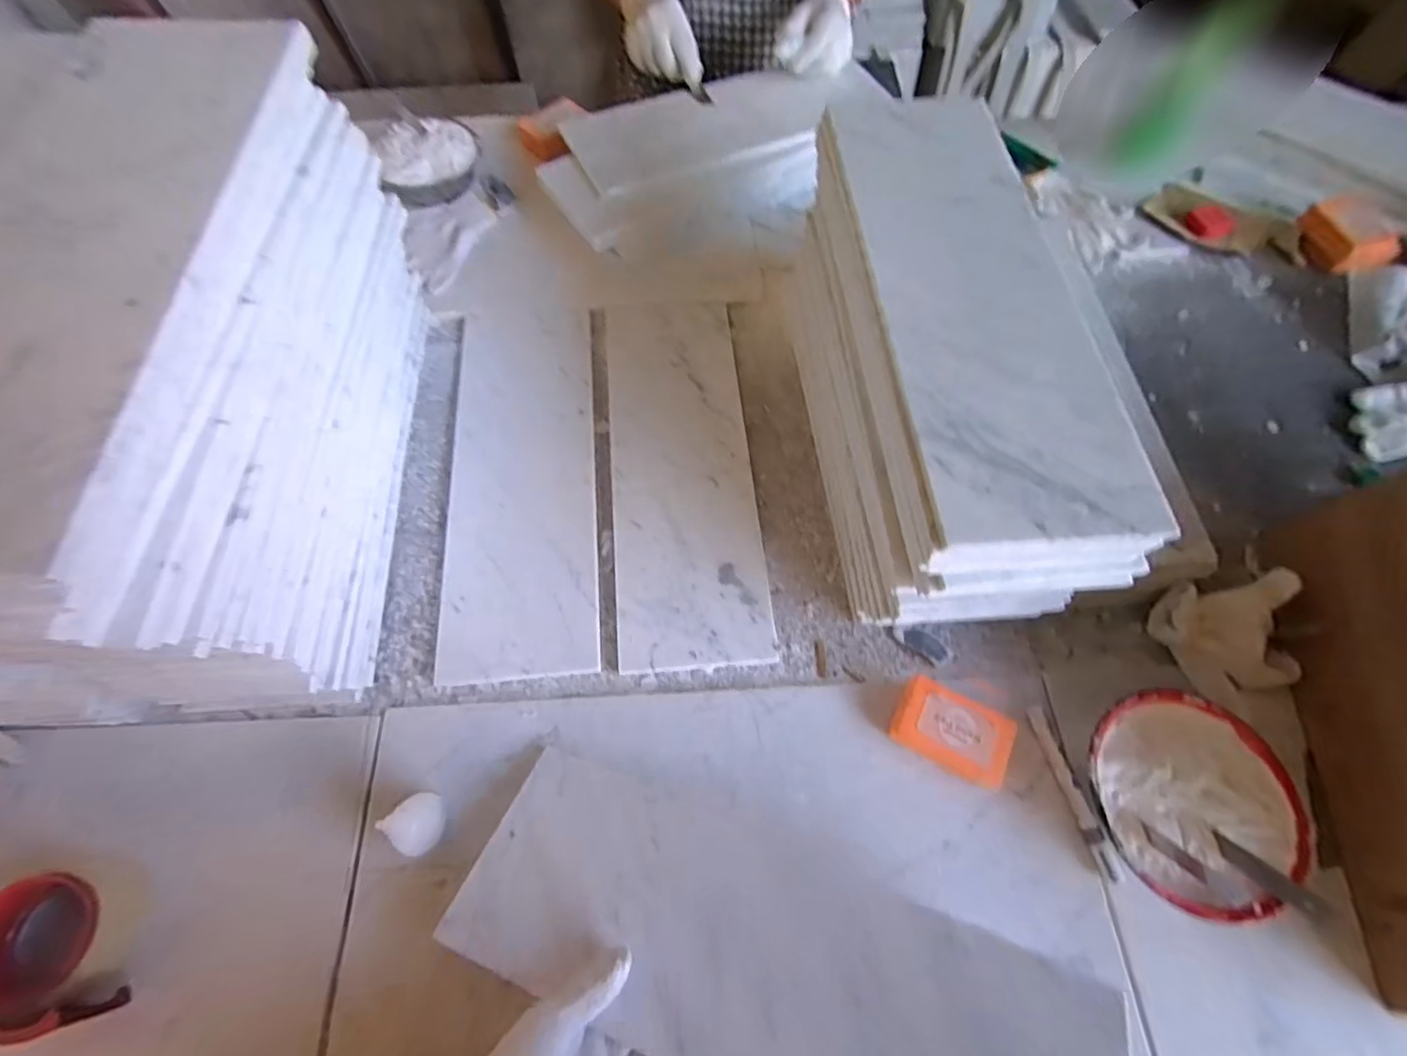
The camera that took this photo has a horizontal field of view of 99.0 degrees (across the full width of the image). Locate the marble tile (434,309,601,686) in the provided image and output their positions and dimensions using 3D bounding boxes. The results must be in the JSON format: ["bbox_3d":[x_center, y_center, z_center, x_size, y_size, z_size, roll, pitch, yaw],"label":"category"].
[{"bbox_3d":[-0.197,-0.066,0.660,0.151,0.015,0.455,-4,65,-4],"label":"marble tile"}]

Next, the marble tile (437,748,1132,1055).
[{"bbox_3d":[0.045,0.301,0.418,0.441,0.011,0.149,16,49,15],"label":"marble tile"}]

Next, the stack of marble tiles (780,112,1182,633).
[{"bbox_3d":[0.210,-0.140,0.569,0.166,0.242,0.450,-3,65,-4],"label":"stack of marble tiles"}]

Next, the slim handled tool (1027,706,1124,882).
[{"bbox_3d":[0.321,0.227,0.523,0.017,0.012,0.141,-10,66,-7],"label":"slim handled tool"}]

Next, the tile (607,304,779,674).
[{"bbox_3d":[-0.023,-0.074,0.662,0.152,0.015,0.449,-4,65,-4],"label":"tile"}]

